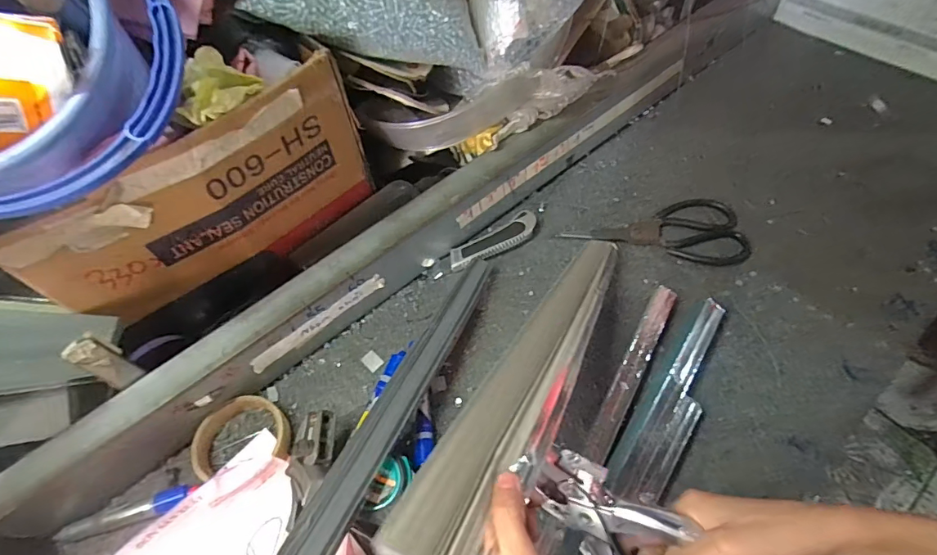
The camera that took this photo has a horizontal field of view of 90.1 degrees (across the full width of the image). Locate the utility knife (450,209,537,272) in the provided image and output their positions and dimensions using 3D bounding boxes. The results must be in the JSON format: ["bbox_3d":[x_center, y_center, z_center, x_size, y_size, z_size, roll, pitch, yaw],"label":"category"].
[{"bbox_3d":[0.031,-0.045,0.573,0.117,0.016,0.038,-28,59,-14],"label":"utility knife"}]

